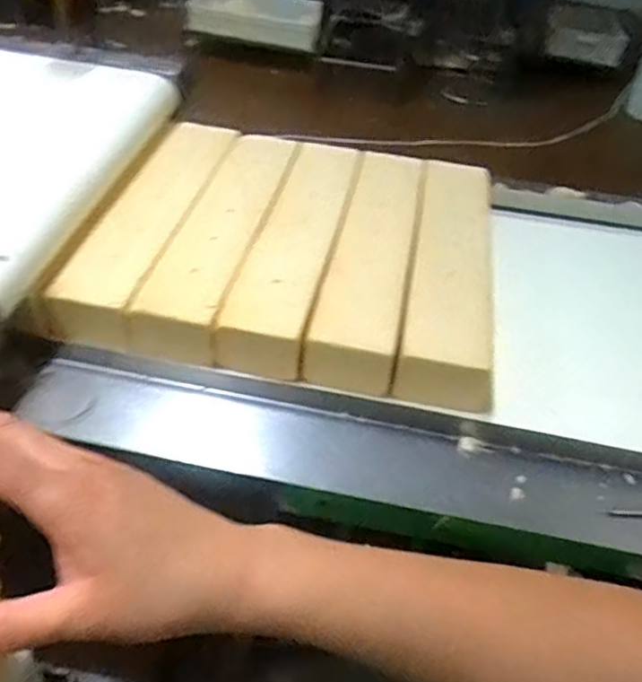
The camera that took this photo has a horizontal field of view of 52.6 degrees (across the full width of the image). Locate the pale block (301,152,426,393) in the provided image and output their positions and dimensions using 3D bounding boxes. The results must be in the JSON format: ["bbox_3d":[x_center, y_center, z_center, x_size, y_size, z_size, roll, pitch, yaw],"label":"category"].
[{"bbox_3d":[0.058,-0.096,0.690,0.084,0.053,0.360,12,43,4],"label":"pale block"}]

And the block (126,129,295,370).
[{"bbox_3d":[-0.101,-0.120,0.698,0.083,0.053,0.350,11,43,4],"label":"block"}]

